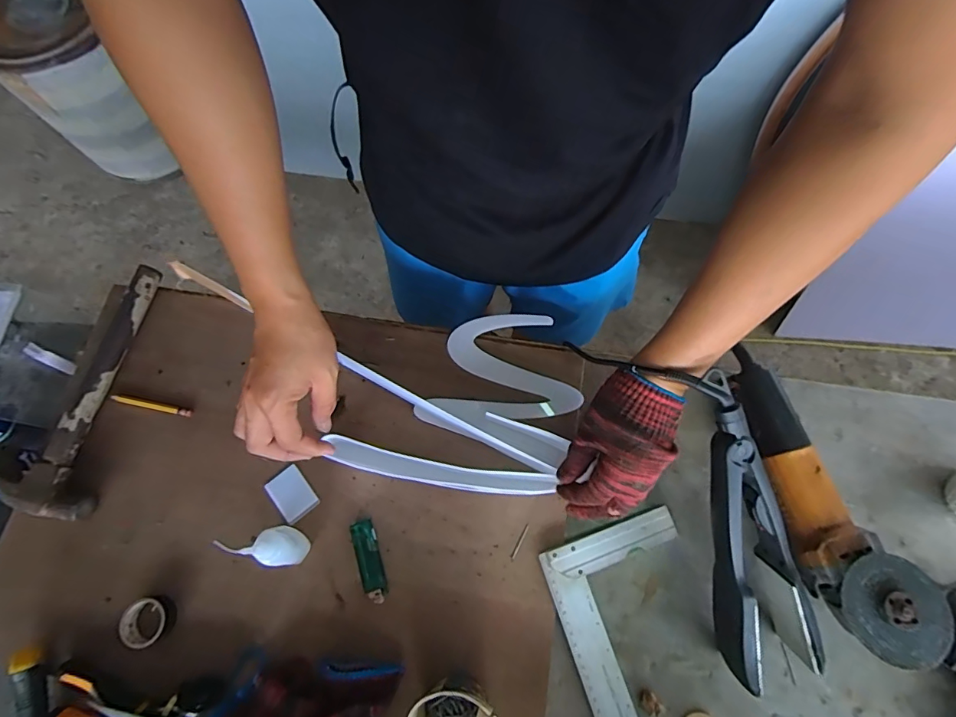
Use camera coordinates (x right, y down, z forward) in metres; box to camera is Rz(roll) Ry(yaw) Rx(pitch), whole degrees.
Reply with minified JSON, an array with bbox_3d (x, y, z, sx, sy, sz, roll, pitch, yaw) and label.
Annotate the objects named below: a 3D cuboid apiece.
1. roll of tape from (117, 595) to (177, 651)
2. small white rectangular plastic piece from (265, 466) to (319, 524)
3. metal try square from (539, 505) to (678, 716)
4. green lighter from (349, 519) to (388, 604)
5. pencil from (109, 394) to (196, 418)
[{"bbox_3d":[-0.336,0.267,0.477,0.047,0.016,0.046,0,72,0],"label":"roll of tape"},{"bbox_3d":[-0.206,0.149,0.522,0.041,0.006,0.054,-35,75,-10],"label":"small white rectangular plastic piece"},{"bbox_3d":[0.171,0.296,0.464,0.145,0.013,0.254,-17,73,-6],"label":"metal try square"},{"bbox_3d":[-0.113,0.211,0.496,0.027,0.010,0.081,-21,73,-7],"label":"green lighter"},{"bbox_3d":[-0.381,0.055,0.554,0.098,0.006,0.010,12,72,4],"label":"pencil"}]

